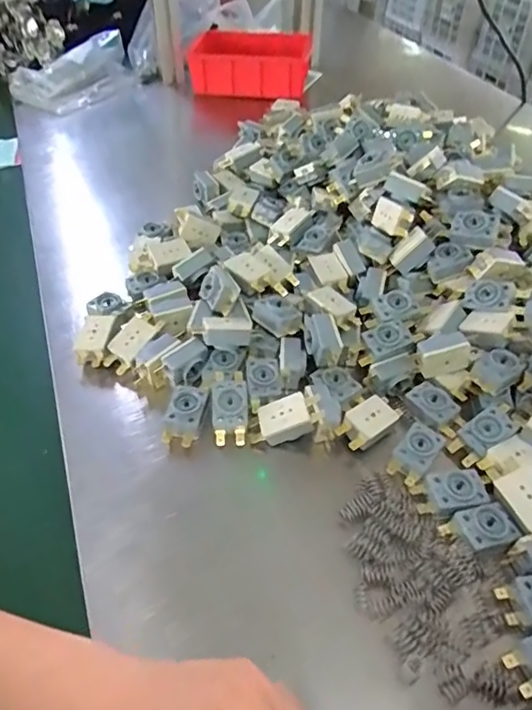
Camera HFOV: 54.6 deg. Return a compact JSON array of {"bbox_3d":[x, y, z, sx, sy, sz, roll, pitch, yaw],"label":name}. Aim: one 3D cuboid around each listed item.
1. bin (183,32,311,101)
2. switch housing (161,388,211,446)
[{"bbox_3d":[-0.025,-0.498,0.875,0.202,0.057,0.166,3,46,2],"label":"bin"},{"bbox_3d":[-0.060,0.045,0.393,0.027,0.020,0.044,10,47,8],"label":"switch housing"}]

